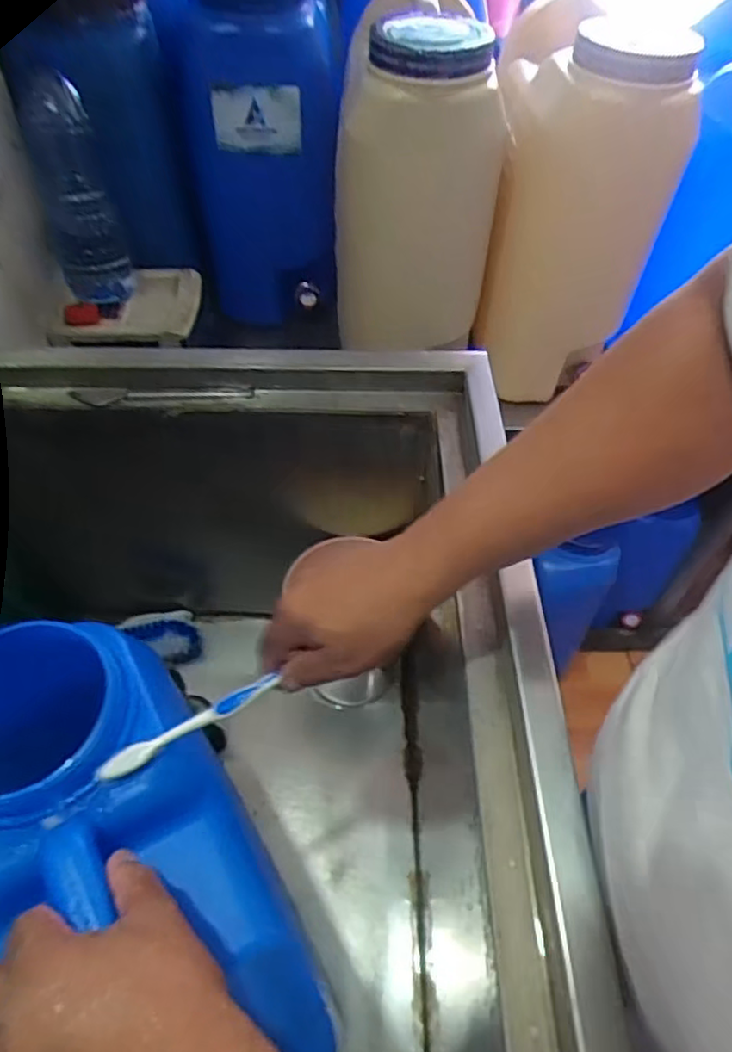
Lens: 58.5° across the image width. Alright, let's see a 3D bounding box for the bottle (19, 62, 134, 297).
[{"bbox_3d":[-0.316,-0.356,0.714,0.057,0.229,0.065,-1,53,-3],"label":"bottle"}]

